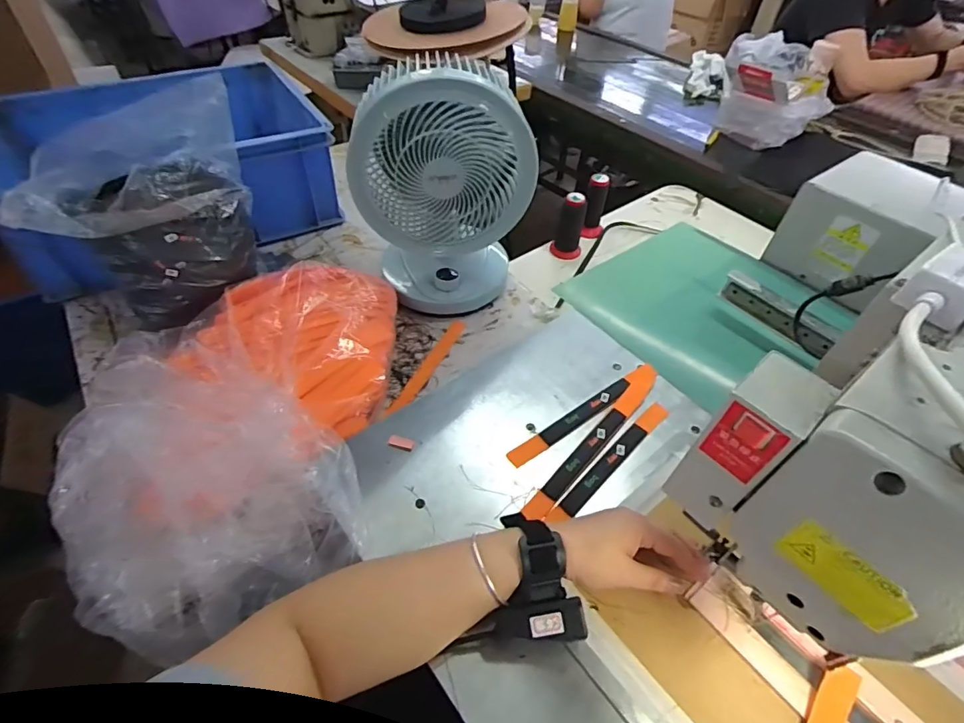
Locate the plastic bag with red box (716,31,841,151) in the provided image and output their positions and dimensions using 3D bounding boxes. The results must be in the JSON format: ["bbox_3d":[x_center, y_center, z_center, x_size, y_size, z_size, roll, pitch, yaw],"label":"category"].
[{"bbox_3d":[0.726,-0.666,1.236,0.263,0.192,0.330,22,52,16],"label":"plastic bag with red box"}]

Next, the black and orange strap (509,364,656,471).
[{"bbox_3d":[0.123,0.056,0.565,0.223,0.005,0.024,-27,55,-23],"label":"black and orange strap"}]

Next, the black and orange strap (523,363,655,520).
[{"bbox_3d":[0.134,0.080,0.547,0.026,0.006,0.253,33,56,25],"label":"black and orange strap"}]

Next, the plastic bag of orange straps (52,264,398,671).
[{"bbox_3d":[-0.254,0.041,0.546,0.279,0.153,0.441,-1,49,-3],"label":"plastic bag of orange straps"}]

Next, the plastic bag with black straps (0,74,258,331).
[{"bbox_3d":[-0.422,-0.184,0.641,0.259,0.260,0.111,-18,52,-17],"label":"plastic bag with black straps"}]

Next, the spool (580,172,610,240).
[{"bbox_3d":[0.224,-0.304,0.969,0.045,0.123,0.047,12,49,8],"label":"spool"}]

